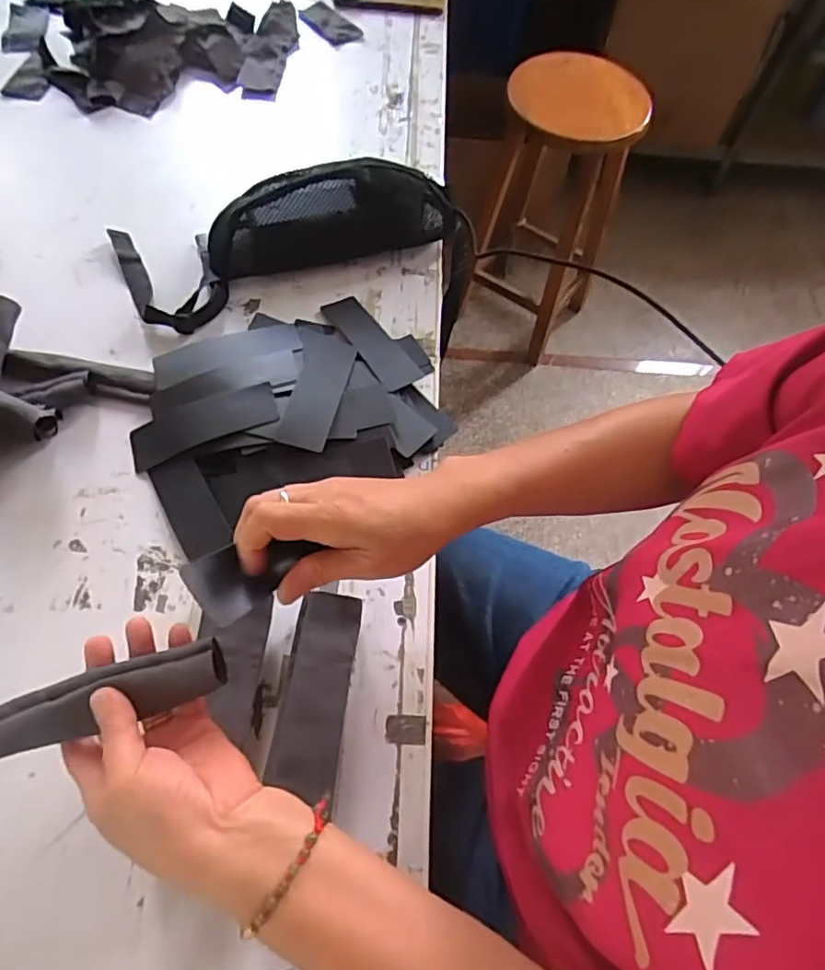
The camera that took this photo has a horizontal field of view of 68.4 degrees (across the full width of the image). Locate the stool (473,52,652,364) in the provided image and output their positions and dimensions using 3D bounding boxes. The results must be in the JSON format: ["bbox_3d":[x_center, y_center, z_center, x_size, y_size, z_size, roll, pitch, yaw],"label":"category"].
[{"bbox_3d":[0.313,-0.608,1.424,0.289,0.613,0.275,18,63,6],"label":"stool"}]

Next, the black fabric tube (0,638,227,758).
[{"bbox_3d":[-0.201,0.131,0.360,0.181,0.015,0.031,-18,65,-3],"label":"black fabric tube"}]

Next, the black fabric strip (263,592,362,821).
[{"bbox_3d":[-0.072,0.158,0.466,0.052,0.008,0.145,17,68,-21],"label":"black fabric strip"}]

